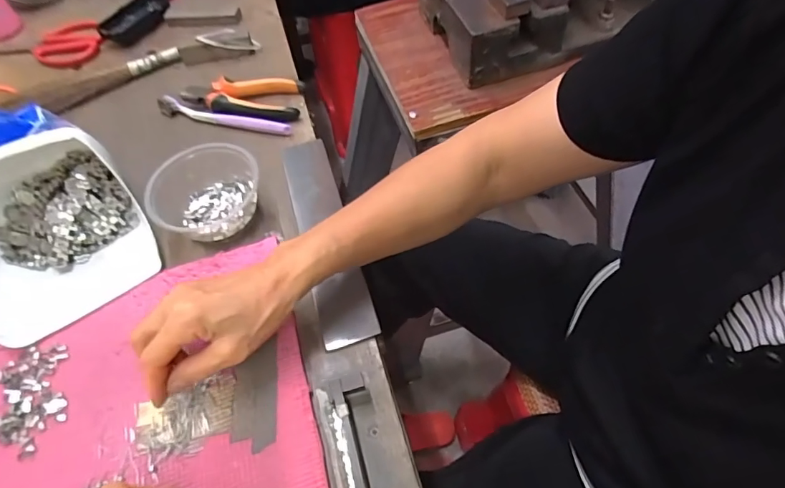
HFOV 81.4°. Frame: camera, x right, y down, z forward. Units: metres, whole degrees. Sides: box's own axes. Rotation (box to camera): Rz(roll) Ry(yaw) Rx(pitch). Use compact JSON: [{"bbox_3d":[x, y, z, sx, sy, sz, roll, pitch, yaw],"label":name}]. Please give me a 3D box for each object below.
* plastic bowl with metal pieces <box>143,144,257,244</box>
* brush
[{"bbox_3d":[-0.189,-0.049,0.455,0.113,0.045,0.102,-8,57,-1],"label":"plastic bowl with metal pieces"},{"bbox_3d":[-0.348,-0.229,0.614,0.305,0.030,0.045,-20,58,-8],"label":"brush"}]

